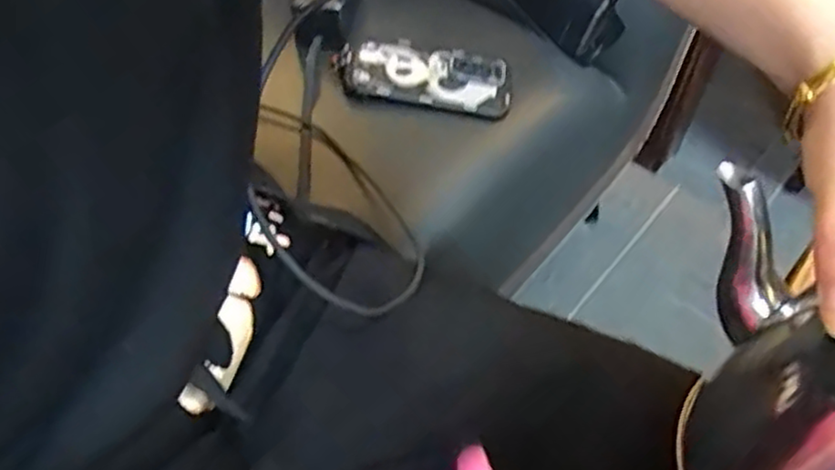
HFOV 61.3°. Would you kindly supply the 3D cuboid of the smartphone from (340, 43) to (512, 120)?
[{"bbox_3d":[0.011,-0.157,0.701,0.164,0.012,0.075,7,63,-4],"label":"smartphone"}]

